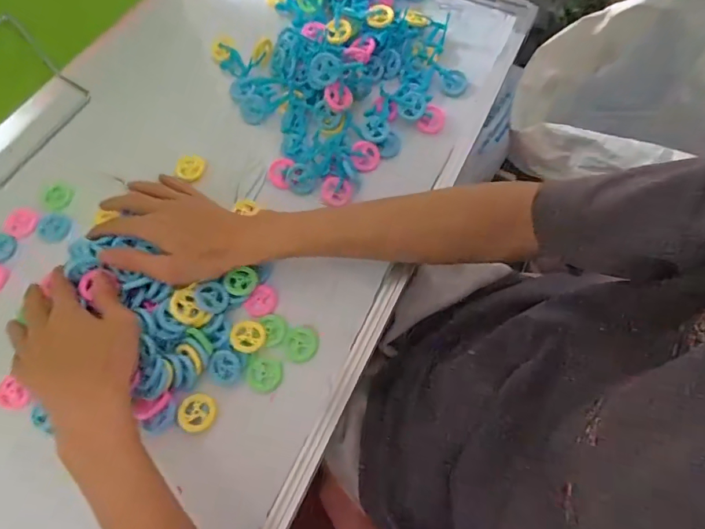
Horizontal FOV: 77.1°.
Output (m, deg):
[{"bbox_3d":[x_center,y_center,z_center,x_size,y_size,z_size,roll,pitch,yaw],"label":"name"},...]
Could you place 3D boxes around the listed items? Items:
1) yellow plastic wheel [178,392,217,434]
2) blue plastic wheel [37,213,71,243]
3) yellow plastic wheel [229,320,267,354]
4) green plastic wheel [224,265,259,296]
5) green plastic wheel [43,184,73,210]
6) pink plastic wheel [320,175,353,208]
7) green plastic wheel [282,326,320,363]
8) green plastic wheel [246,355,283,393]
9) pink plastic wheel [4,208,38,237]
[{"bbox_3d":[-0.127,0.122,0.364,0.029,0.005,0.030,18,65,-13],"label":"yellow plastic wheel"},{"bbox_3d":[-0.292,-0.036,0.432,0.030,0.004,0.028,19,72,8],"label":"blue plastic wheel"},{"bbox_3d":[-0.091,0.062,0.384,0.030,0.004,0.030,7,52,-9],"label":"yellow plastic wheel"},{"bbox_3d":[-0.100,0.017,0.403,0.029,0.004,0.022,-22,82,-24],"label":"green plastic wheel"},{"bbox_3d":[-0.295,-0.068,0.441,0.027,0.004,0.026,0,70,1],"label":"green plastic wheel"},{"bbox_3d":[-0.015,-0.074,0.440,0.031,0.005,0.029,-5,92,-4],"label":"pink plastic wheel"},{"bbox_3d":[-0.046,0.069,0.386,0.030,0.004,0.032,0,70,1],"label":"green plastic wheel"},{"bbox_3d":[-0.075,0.094,0.379,0.030,0.005,0.029,0,70,1],"label":"green plastic wheel"},{"bbox_3d":[-0.322,-0.041,0.431,0.026,0.005,0.029,21,72,8],"label":"pink plastic wheel"}]

